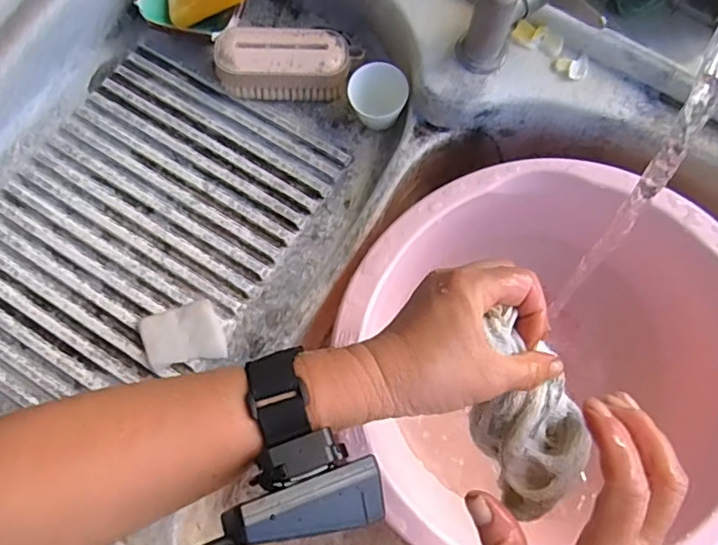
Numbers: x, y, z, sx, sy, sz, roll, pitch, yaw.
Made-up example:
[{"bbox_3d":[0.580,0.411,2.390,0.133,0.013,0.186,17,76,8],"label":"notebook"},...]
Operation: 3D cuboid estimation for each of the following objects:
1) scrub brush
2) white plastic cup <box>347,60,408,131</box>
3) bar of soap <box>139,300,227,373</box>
[{"bbox_3d":[-0.066,-0.196,0.514,0.132,0.038,0.058,-2,79,1],"label":"scrub brush"},{"bbox_3d":[0.018,-0.158,0.507,0.049,0.047,0.051,0,79,1],"label":"white plastic cup"},{"bbox_3d":[-0.143,0.053,0.451,0.059,0.017,0.049,-22,80,-3],"label":"bar of soap"}]

